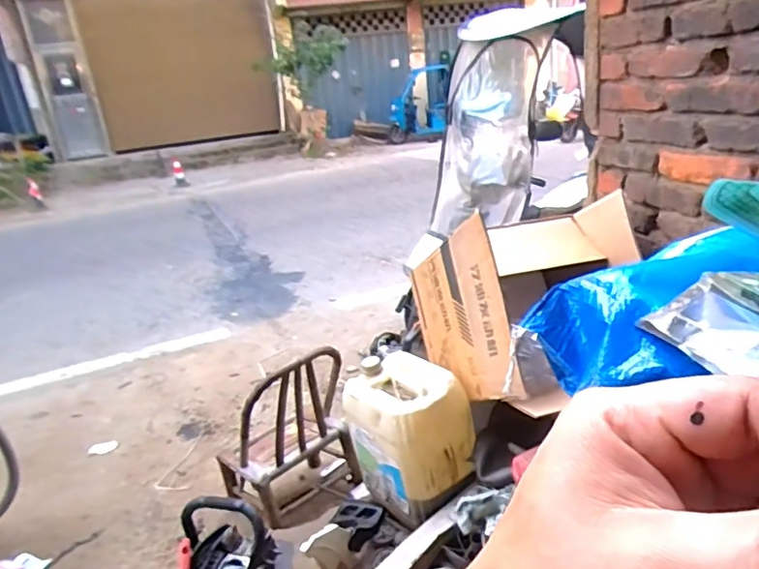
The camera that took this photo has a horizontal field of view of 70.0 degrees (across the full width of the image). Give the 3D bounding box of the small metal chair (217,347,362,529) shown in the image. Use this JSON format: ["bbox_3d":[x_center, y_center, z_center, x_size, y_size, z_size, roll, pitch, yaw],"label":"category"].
[{"bbox_3d":[-0.270,0.469,1.667,0.375,0.590,0.291,-22,25,-37],"label":"small metal chair"}]

